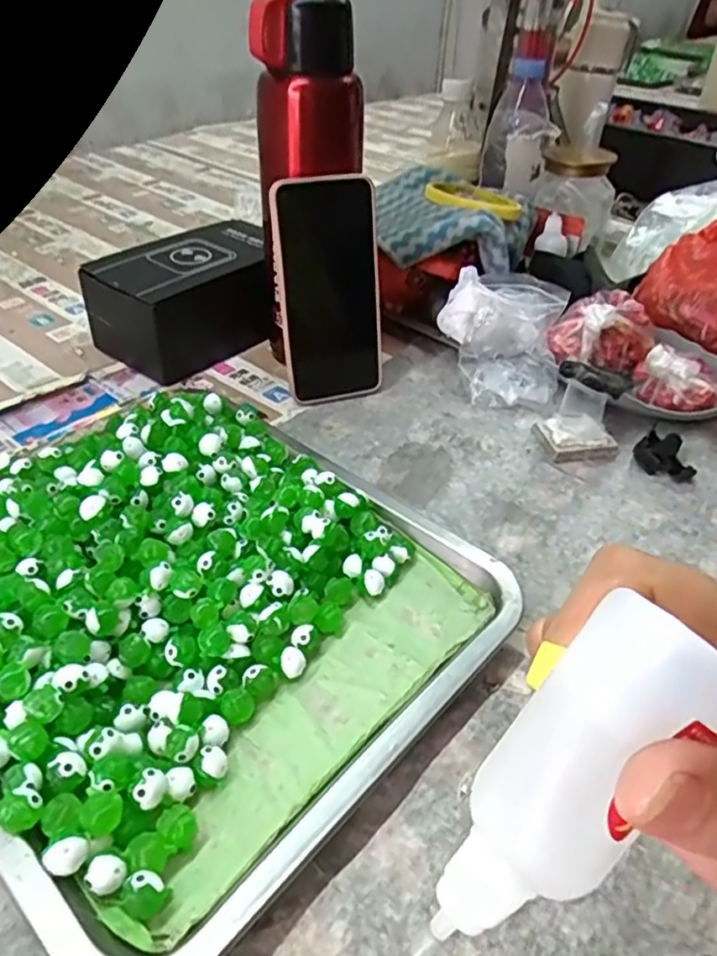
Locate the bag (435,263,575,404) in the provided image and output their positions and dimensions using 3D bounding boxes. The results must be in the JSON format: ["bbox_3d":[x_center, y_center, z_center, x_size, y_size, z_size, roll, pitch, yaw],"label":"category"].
[{"bbox_3d":[0.118,-0.121,0.555,0.101,0.070,0.111,9,40,7],"label":"bag"}]

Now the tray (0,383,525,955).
[{"bbox_3d":[-0.098,0.054,0.353,0.296,0.043,0.253,32,48,30],"label":"tray"}]

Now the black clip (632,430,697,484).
[{"bbox_3d":[0.224,-0.016,0.476,0.043,0.016,0.035,33,48,31],"label":"black clip"}]

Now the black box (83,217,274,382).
[{"bbox_3d":[-0.147,-0.162,0.587,0.096,0.076,0.160,27,45,26],"label":"black box"}]

